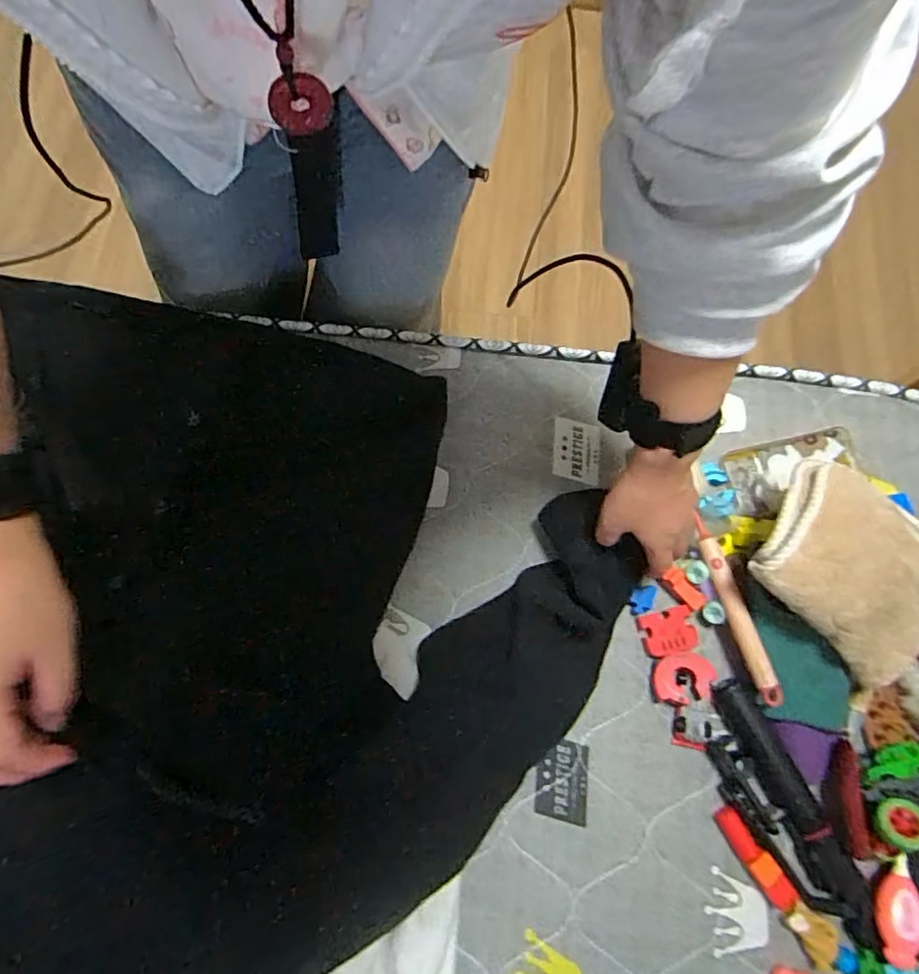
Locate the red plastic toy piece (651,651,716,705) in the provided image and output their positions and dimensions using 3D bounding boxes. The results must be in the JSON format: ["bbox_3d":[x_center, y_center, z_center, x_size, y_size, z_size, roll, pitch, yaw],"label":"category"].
[{"bbox_3d":[0.208,0.175,0.536,0.058,0.020,0.041,-9,74,-6],"label":"red plastic toy piece"}]

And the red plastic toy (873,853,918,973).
[{"bbox_3d":[0.360,0.348,0.478,0.030,0.027,0.079,16,73,2],"label":"red plastic toy"}]

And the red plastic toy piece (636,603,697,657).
[{"bbox_3d":[0.200,0.139,0.555,0.049,0.011,0.040,-13,75,-7],"label":"red plastic toy piece"}]

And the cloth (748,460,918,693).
[{"bbox_3d":[0.336,0.062,0.486,0.152,0.049,0.161,31,74,6],"label":"cloth"}]

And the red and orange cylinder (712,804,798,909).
[{"bbox_3d":[0.255,0.320,0.500,0.020,0.017,0.086,-31,77,-11],"label":"red and orange cylinder"}]

